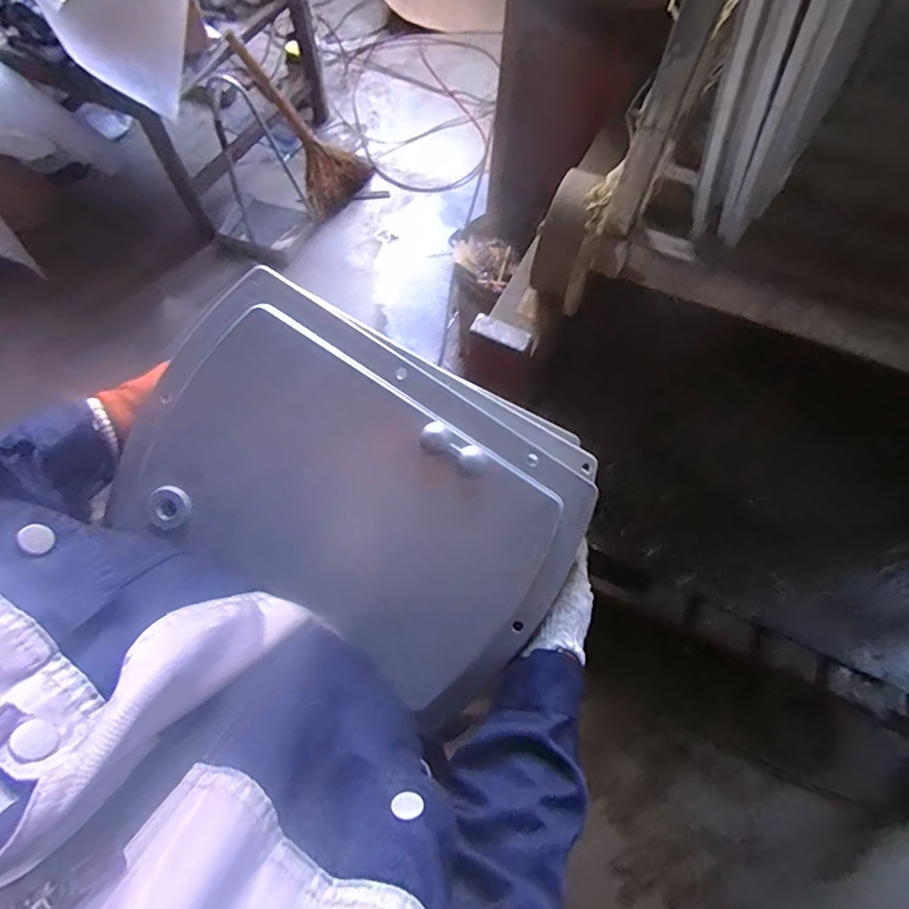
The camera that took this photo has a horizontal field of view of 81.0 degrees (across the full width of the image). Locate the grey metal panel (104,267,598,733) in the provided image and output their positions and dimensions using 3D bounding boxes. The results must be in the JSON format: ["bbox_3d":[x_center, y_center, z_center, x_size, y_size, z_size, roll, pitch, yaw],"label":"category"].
[{"bbox_3d":[-0.082,0.035,0.440,0.358,0.019,0.231,34,92,0],"label":"grey metal panel"}]

